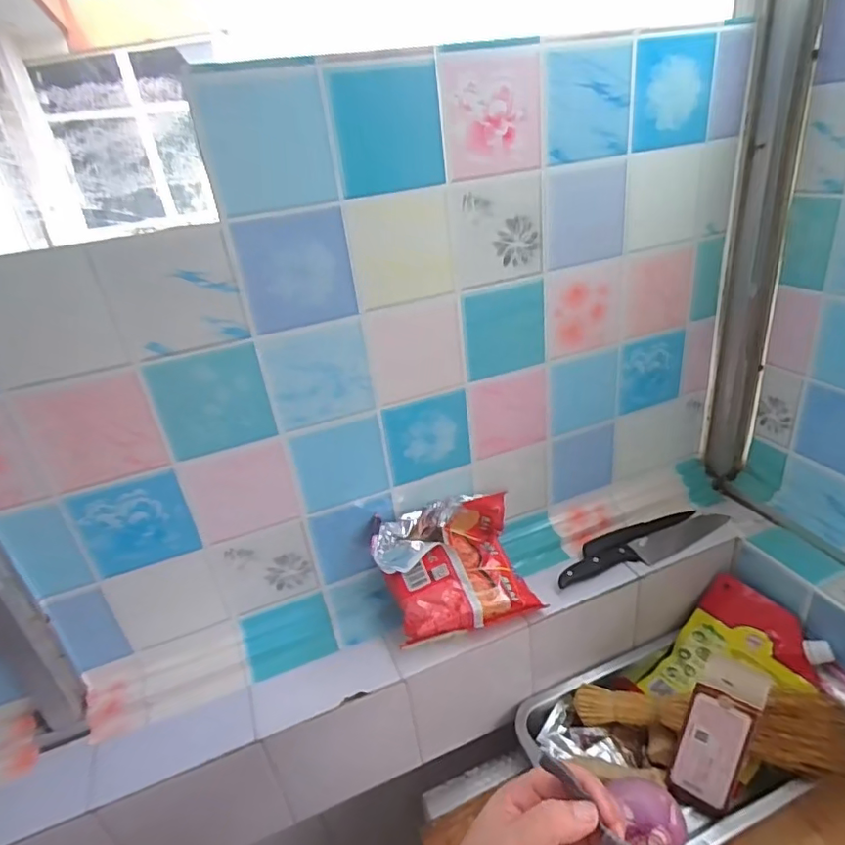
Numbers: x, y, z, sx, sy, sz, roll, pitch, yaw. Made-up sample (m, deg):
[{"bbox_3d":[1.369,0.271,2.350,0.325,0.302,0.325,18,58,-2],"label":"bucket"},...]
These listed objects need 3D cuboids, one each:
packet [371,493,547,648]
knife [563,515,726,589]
[{"bbox_3d":[0.033,0.157,0.613,0.173,0.068,0.141,-8,62,-20],"label":"packet"},{"bbox_3d":[0.275,0.155,0.680,0.246,0.019,0.041,-17,29,-18],"label":"knife"}]

